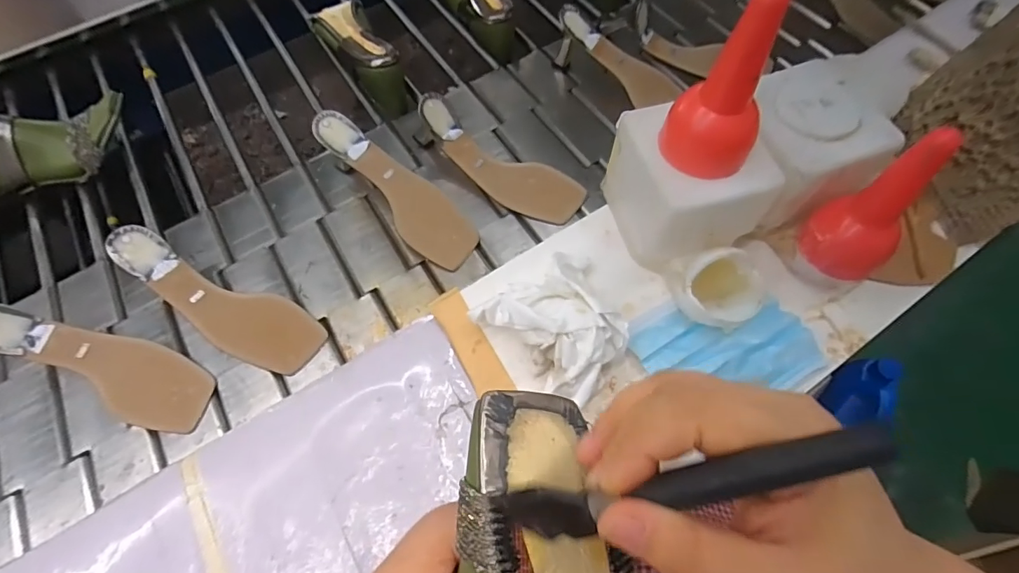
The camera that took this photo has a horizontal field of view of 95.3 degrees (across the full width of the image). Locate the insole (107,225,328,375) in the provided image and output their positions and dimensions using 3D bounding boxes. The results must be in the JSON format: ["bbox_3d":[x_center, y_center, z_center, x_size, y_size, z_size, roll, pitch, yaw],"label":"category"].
[{"bbox_3d":[-0.308,0.016,0.491,0.226,0.022,0.071,32,68,-6],"label":"insole"}]

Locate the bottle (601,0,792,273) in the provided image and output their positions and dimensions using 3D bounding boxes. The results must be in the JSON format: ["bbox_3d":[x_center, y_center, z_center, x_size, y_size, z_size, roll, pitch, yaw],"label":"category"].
[{"bbox_3d":[0.159,-0.116,0.383,0.103,0.233,0.114,-12,65,-5],"label":"bottle"}]

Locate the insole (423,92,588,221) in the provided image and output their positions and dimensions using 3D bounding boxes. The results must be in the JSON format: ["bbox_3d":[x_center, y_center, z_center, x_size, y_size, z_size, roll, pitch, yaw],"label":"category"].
[{"bbox_3d":[-0.014,-0.149,0.563,0.219,0.037,0.069,33,69,-1],"label":"insole"}]

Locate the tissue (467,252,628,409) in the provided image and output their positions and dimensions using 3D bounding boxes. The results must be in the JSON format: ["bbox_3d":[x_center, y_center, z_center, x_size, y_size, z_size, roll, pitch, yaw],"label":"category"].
[{"bbox_3d":[0.053,0.027,0.417,0.121,0.055,0.124,-40,70,-17],"label":"tissue"}]

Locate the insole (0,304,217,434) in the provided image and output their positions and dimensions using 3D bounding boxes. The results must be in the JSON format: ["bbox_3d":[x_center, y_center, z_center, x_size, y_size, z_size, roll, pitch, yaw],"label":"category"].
[{"bbox_3d":[-0.413,0.079,0.465,0.225,0.029,0.073,25,66,-8],"label":"insole"}]

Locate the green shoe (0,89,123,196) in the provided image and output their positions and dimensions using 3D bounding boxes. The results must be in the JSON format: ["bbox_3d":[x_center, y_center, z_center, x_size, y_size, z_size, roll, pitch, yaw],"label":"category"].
[{"bbox_3d":[-0.600,-0.170,0.586,0.227,0.086,0.078,-26,66,-10],"label":"green shoe"}]

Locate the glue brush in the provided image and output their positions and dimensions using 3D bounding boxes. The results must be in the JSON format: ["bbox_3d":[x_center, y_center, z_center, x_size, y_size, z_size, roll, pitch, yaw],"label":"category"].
[{"bbox_3d":[0.055,0.072,0.164,0.136,0.016,0.018,-30,59,34],"label":"glue brush"}]

